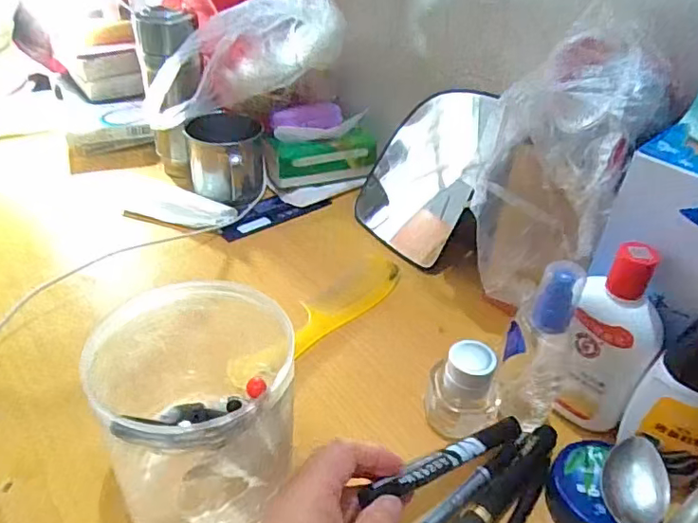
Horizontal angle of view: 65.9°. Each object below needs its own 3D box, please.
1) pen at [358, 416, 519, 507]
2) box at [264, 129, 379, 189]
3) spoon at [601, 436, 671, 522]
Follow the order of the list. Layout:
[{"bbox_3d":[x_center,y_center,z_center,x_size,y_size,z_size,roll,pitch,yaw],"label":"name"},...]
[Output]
[{"bbox_3d":[0.066,0.130,0.354,0.142,0.015,0.016,-7,37,-38],"label":"pen"},{"bbox_3d":[-0.034,-0.127,0.660,0.137,0.047,0.058,-3,39,-6],"label":"box"},{"bbox_3d":[0.155,0.182,0.304,0.035,0.014,0.165,17,57,17],"label":"spoon"}]

